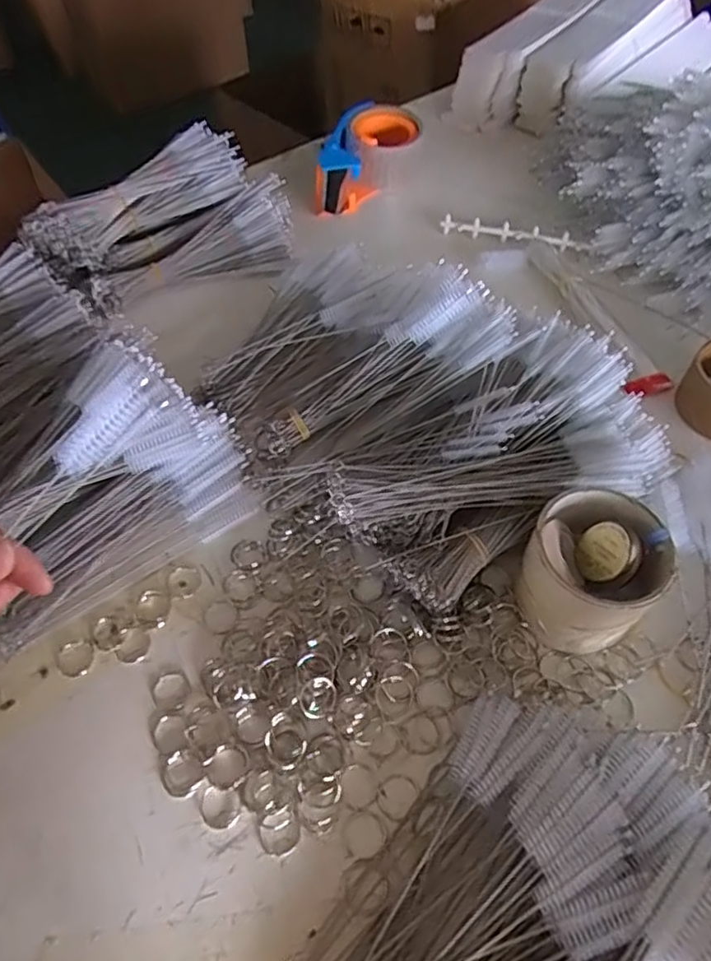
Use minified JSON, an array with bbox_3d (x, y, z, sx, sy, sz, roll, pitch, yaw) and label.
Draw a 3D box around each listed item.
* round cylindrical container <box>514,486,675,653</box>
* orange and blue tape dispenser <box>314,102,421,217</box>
[{"bbox_3d":[0.150,0.059,0.412,0.081,0.074,0.086,0,54,1],"label":"round cylindrical container"},{"bbox_3d":[0.017,-0.367,0.730,0.089,0.060,0.148,15,56,12],"label":"orange and blue tape dispenser"}]

